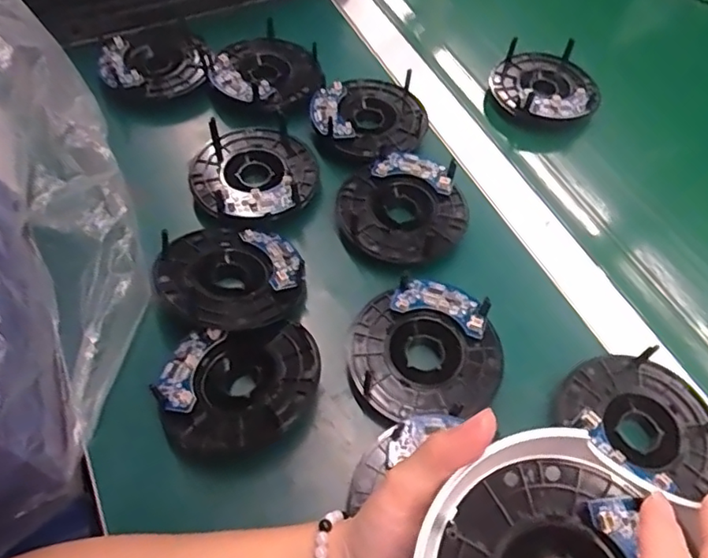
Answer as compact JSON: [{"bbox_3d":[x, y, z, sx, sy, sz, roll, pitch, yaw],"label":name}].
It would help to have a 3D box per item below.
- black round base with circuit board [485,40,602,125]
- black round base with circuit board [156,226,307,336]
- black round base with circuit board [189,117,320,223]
[{"bbox_3d":[0.183,-0.191,0.545,0.097,0.027,0.105,1,58,-2],"label":"black round base with circuit board"},{"bbox_3d":[-0.086,-0.005,0.396,0.101,0.024,0.089,3,58,-1],"label":"black round base with circuit board"},{"bbox_3d":[-0.080,-0.089,0.454,0.097,0.019,0.102,1,58,-2],"label":"black round base with circuit board"}]

